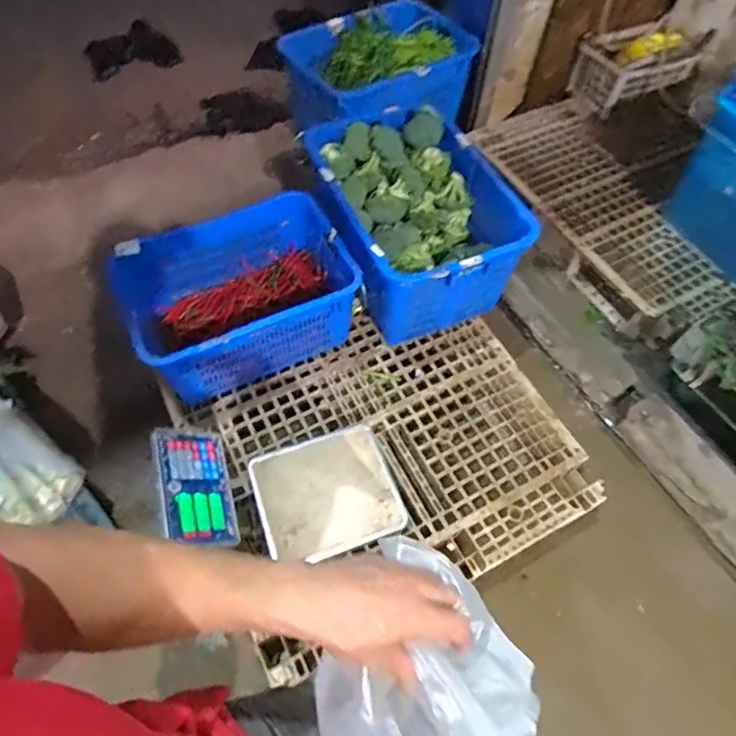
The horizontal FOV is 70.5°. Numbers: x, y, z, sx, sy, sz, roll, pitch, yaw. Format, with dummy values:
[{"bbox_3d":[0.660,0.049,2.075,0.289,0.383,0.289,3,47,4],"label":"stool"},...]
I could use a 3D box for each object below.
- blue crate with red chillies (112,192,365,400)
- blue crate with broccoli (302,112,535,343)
[{"bbox_3d":[-0.388,-0.209,1.552,0.627,0.298,0.440,-24,64,-16],"label":"blue crate with red chillies"},{"bbox_3d":[0.138,-0.488,1.651,0.552,0.348,0.710,-16,62,-12],"label":"blue crate with broccoli"}]

